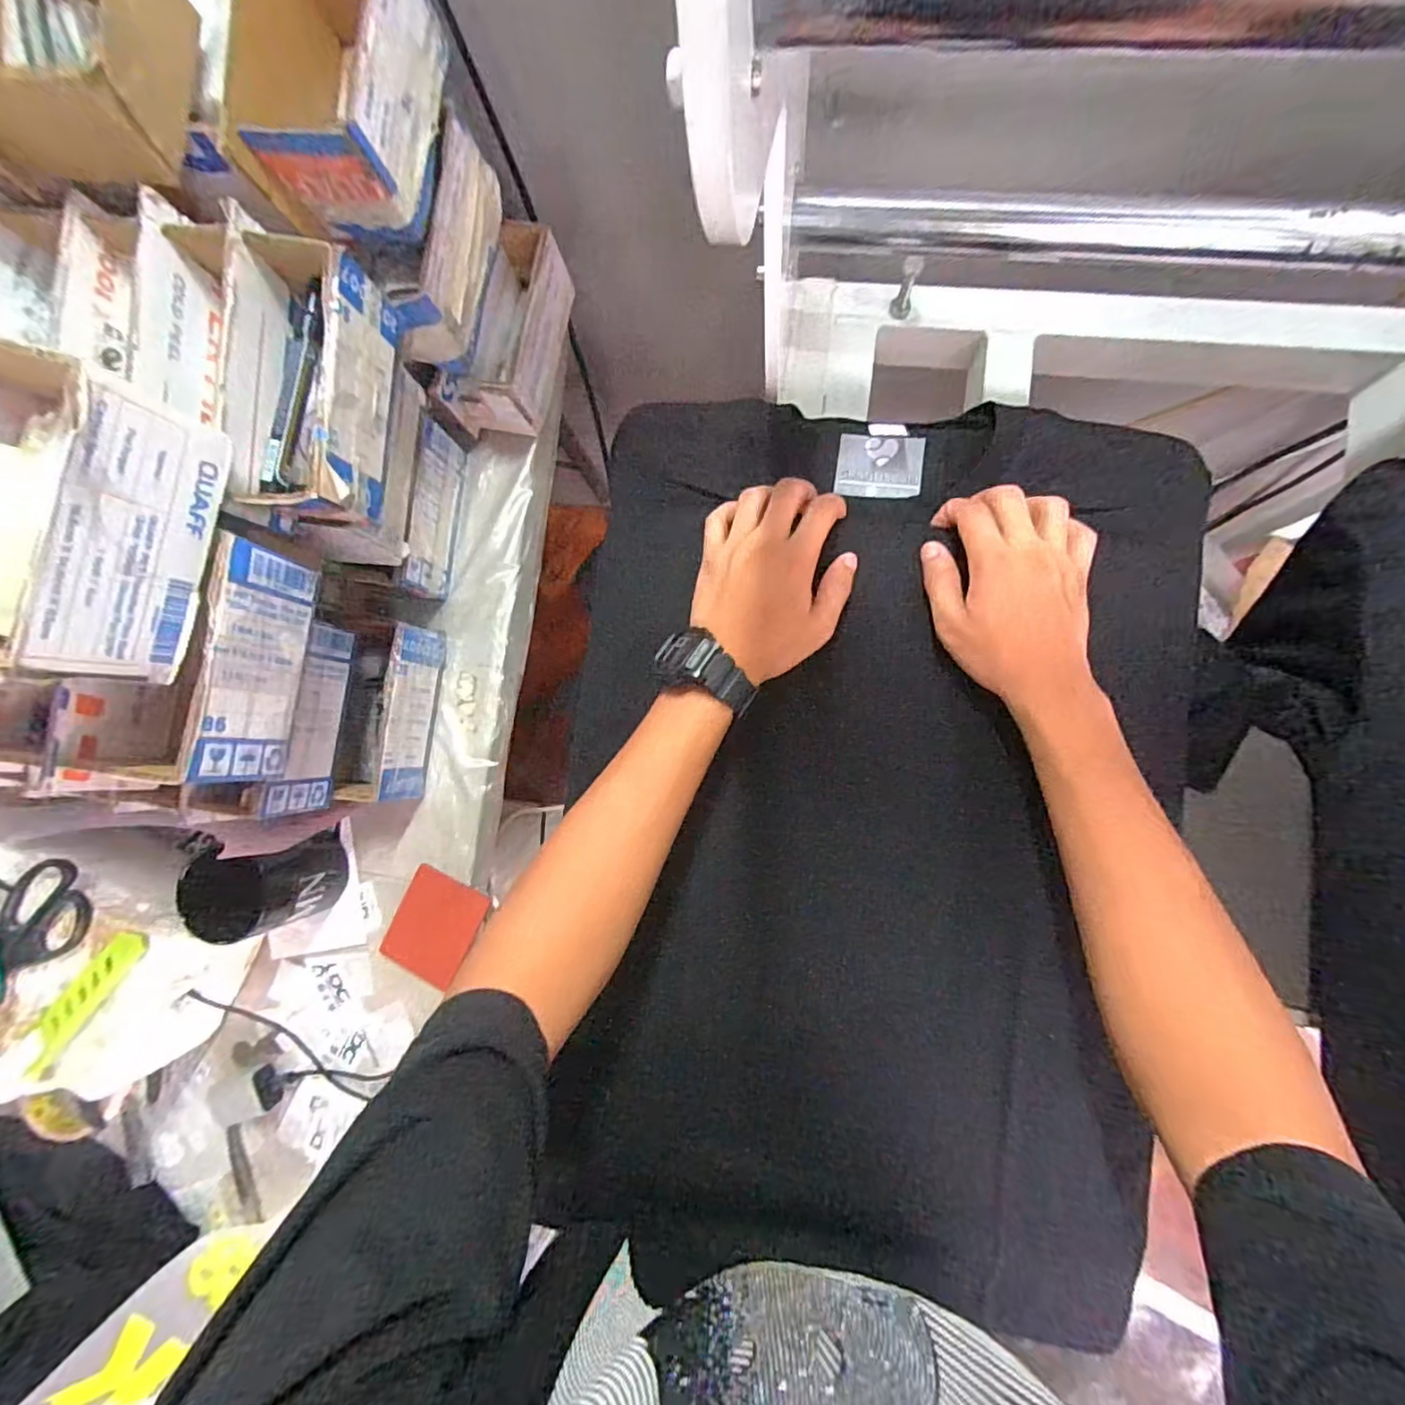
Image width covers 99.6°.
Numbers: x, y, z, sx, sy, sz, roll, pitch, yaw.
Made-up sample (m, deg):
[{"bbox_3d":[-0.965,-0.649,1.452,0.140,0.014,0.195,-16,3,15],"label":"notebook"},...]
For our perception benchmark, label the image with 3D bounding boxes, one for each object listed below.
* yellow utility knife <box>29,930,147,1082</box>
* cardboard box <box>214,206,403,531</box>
[{"bbox_3d":[-0.480,0.231,0.460,0.026,0.011,0.133,38,89,8],"label":"yellow utility knife"},{"bbox_3d":[-0.255,-0.208,0.390,0.079,0.075,0.177,2,85,5],"label":"cardboard box"}]

